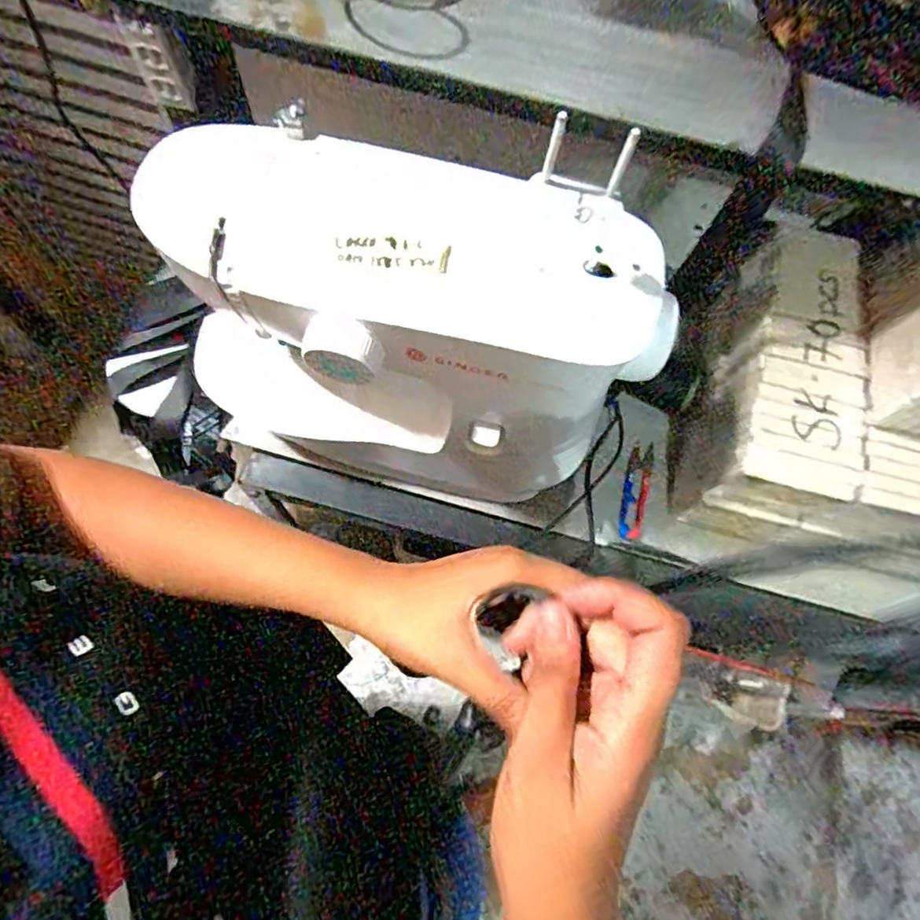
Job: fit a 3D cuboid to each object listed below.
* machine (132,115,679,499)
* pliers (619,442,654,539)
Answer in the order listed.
[{"bbox_3d":[-0.046,-0.093,0.464,0.348,0.261,0.150,8,70,-1],"label":"machine"},{"bbox_3d":[0.178,0.032,0.589,0.023,0.007,0.095,11,85,4],"label":"pliers"}]

